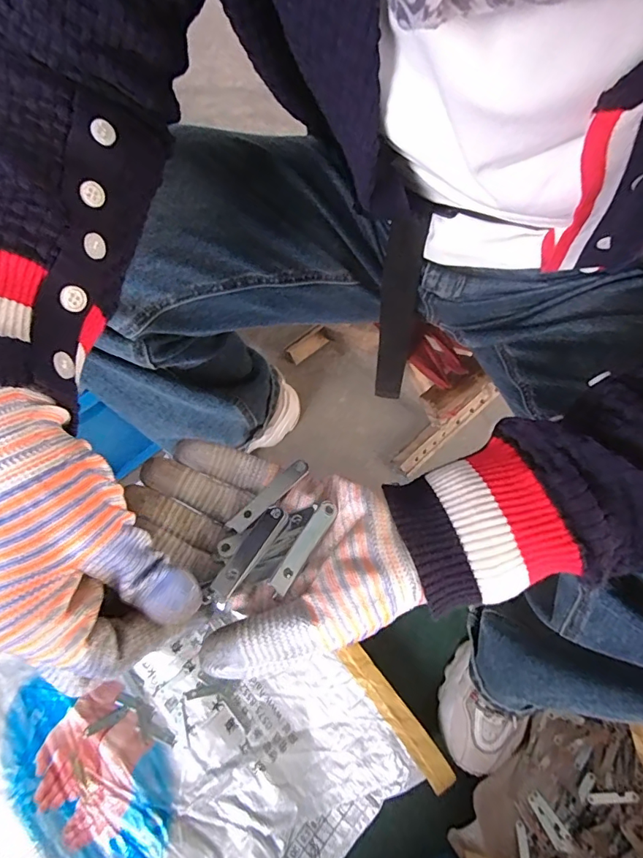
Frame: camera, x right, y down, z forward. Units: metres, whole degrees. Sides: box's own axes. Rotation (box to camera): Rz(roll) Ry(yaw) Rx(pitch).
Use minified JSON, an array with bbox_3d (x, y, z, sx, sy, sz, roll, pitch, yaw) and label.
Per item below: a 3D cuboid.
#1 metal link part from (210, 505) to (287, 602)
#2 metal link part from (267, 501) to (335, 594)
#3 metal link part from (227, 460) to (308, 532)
[{"bbox_3d":[-0.032,0.056,0.216,0.011,0.005,0.050,31,52,10],"label":"metal link part"},{"bbox_3d":[-0.009,0.056,0.226,0.008,0.004,0.044,31,67,9],"label":"metal link part"},{"bbox_3d":[-0.026,0.034,0.240,0.009,0.004,0.049,42,68,13],"label":"metal link part"}]

